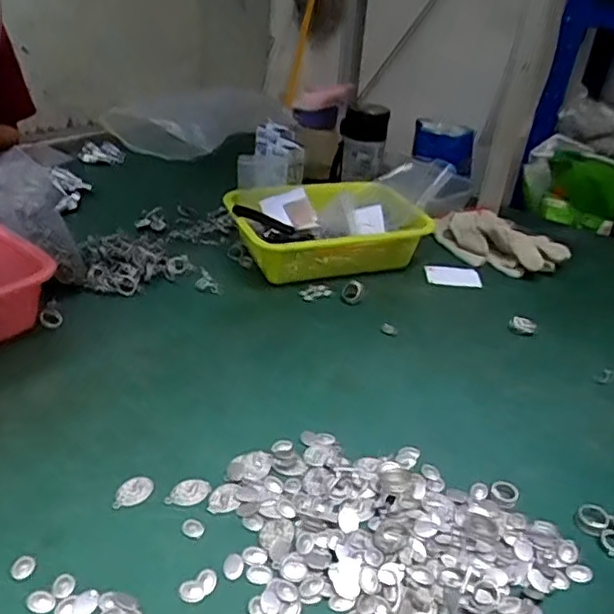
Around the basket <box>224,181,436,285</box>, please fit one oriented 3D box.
[{"bbox_3d":[0.026,-0.111,0.877,0.266,0.075,0.188,-4,32,-14],"label":"basket"}]

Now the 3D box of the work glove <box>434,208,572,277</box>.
[{"bbox_3d":[0.289,-0.109,0.943,0.125,0.037,0.196,-10,33,-23],"label":"work glove"}]

